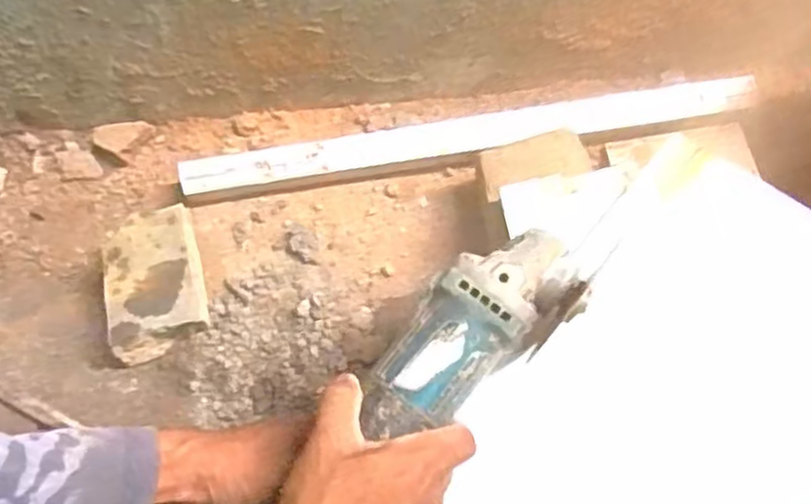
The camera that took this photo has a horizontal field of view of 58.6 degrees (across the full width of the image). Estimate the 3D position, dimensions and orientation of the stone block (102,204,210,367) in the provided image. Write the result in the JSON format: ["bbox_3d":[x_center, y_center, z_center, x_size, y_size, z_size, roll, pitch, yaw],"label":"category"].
[{"bbox_3d":[-0.206,0.026,0.604,0.072,0.061,0.118,-13,66,-5],"label":"stone block"}]

